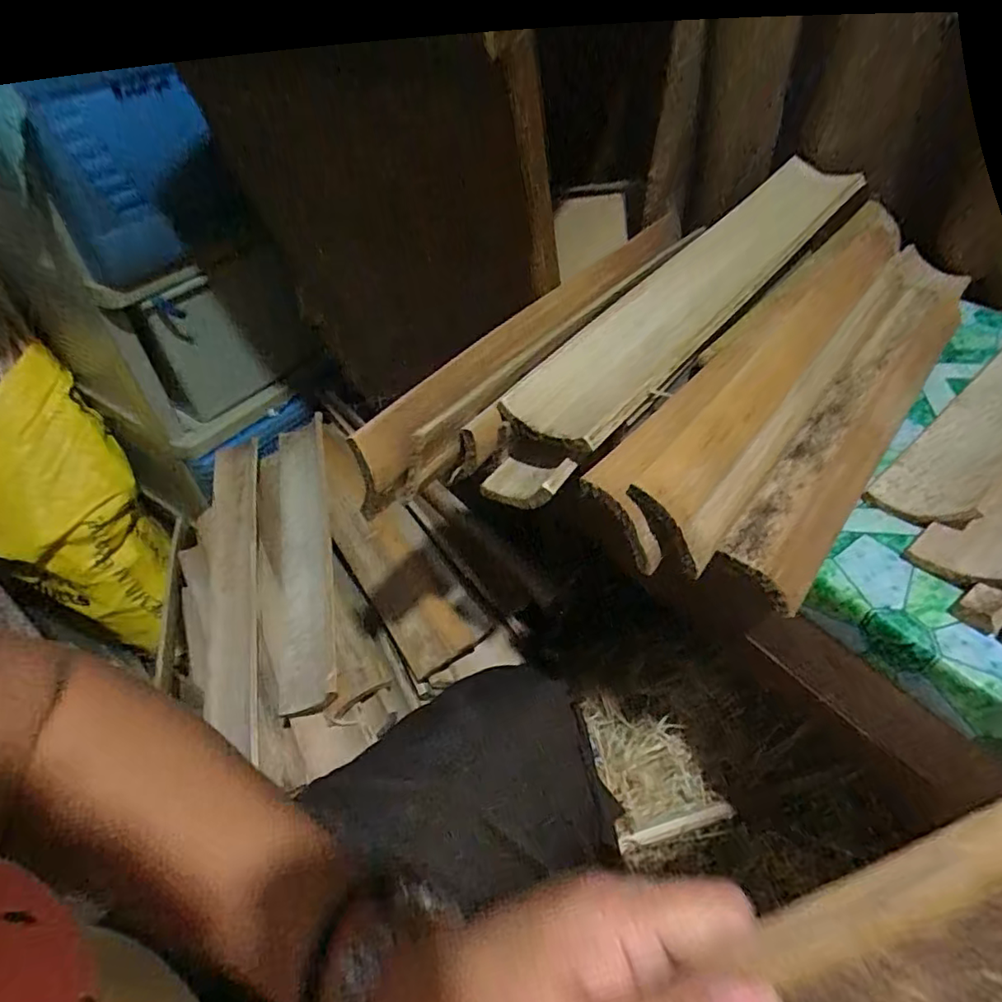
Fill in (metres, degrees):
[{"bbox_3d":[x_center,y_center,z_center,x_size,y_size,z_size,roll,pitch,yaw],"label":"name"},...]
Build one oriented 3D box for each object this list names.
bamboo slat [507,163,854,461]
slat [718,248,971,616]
[{"bbox_3d":[0.163,-0.176,0.450,0.080,0.032,0.428,29,54,31],"label":"bamboo slat"},{"bbox_3d":[0.294,-0.088,0.456,0.064,0.040,0.478,25,52,28],"label":"slat"}]

